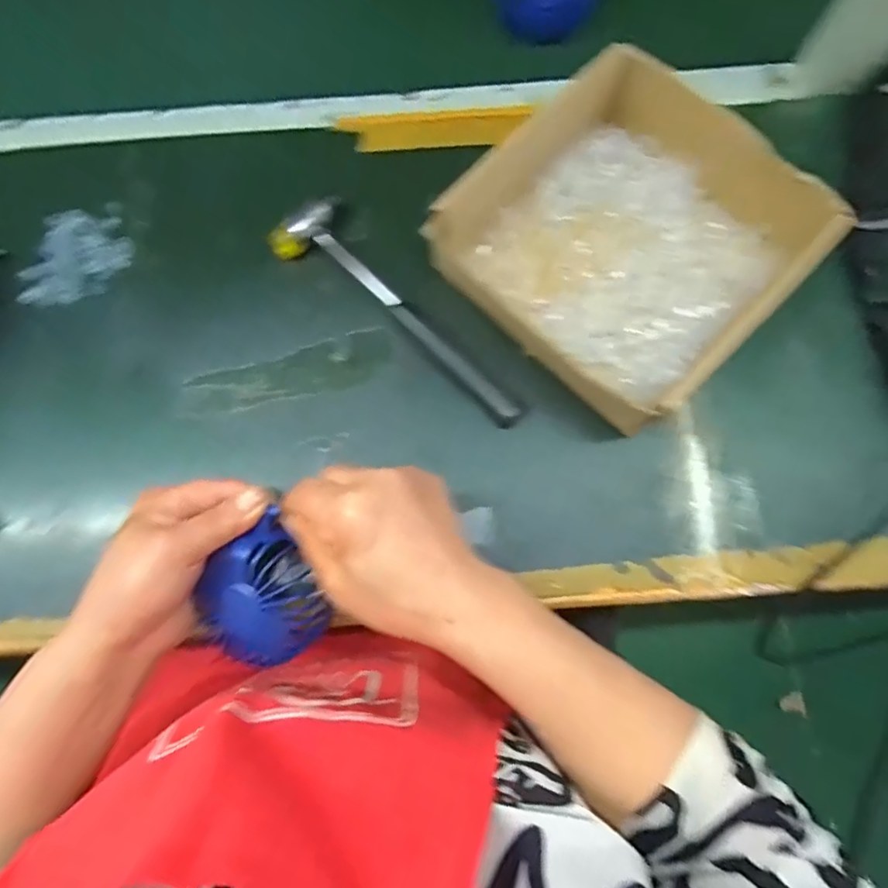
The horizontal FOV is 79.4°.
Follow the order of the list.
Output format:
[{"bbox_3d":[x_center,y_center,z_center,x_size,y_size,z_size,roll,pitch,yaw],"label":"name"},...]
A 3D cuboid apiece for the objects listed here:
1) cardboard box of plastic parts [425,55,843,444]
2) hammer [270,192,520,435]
[{"bbox_3d":[0.132,-0.146,0.391,0.204,0.071,0.209,-44,79,-9],"label":"cardboard box of plastic parts"},{"bbox_3d":[-0.031,-0.102,0.406,0.235,0.026,0.058,42,81,10],"label":"hammer"}]

